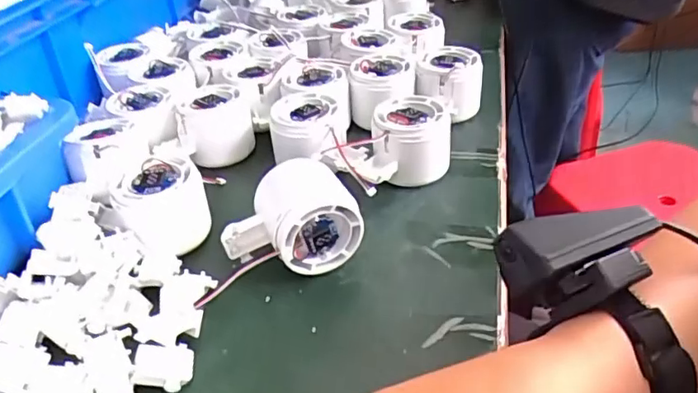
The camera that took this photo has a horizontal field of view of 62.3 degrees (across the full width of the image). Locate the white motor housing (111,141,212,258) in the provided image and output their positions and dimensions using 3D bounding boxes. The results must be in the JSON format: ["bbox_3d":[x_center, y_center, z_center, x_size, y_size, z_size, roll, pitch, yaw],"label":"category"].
[{"bbox_3d":[-0.124,0.004,0.386,0.056,0.049,0.055,-15,38,-16],"label":"white motor housing"}]

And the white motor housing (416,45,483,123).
[{"bbox_3d":[0.090,-0.097,0.519,0.055,0.057,0.058,-2,37,2],"label":"white motor housing"}]

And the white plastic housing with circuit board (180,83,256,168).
[{"bbox_3d":[-0.108,-0.058,0.475,0.057,0.050,0.053,-13,38,-12],"label":"white plastic housing with circuit board"}]

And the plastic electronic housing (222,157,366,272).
[{"bbox_3d":[-0.038,0.016,0.369,0.080,0.054,0.054,-16,38,-17],"label":"plastic electronic housing"}]

